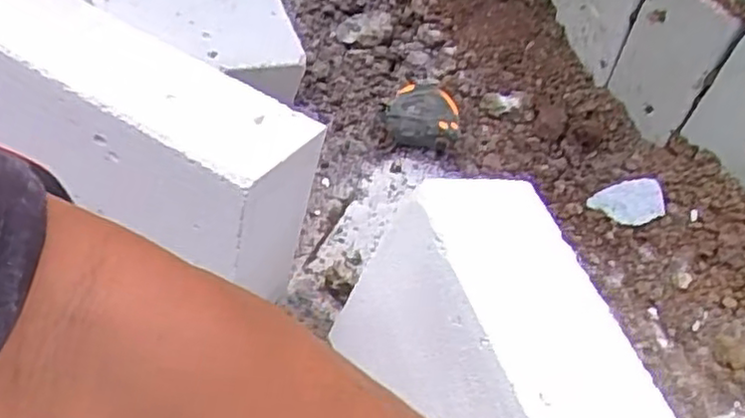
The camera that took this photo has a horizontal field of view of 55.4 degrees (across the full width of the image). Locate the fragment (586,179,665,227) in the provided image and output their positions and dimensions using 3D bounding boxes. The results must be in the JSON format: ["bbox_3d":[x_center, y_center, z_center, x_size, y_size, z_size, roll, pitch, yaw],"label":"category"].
[{"bbox_3d":[0.264,-0.004,0.733,0.071,0.009,0.045,-14,68,9],"label":"fragment"}]

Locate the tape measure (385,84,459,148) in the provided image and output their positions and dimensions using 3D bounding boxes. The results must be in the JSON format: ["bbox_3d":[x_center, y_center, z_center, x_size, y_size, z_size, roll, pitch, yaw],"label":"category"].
[{"bbox_3d":[0.056,-0.101,0.779,0.078,0.044,0.075,2,50,-3],"label":"tape measure"}]

